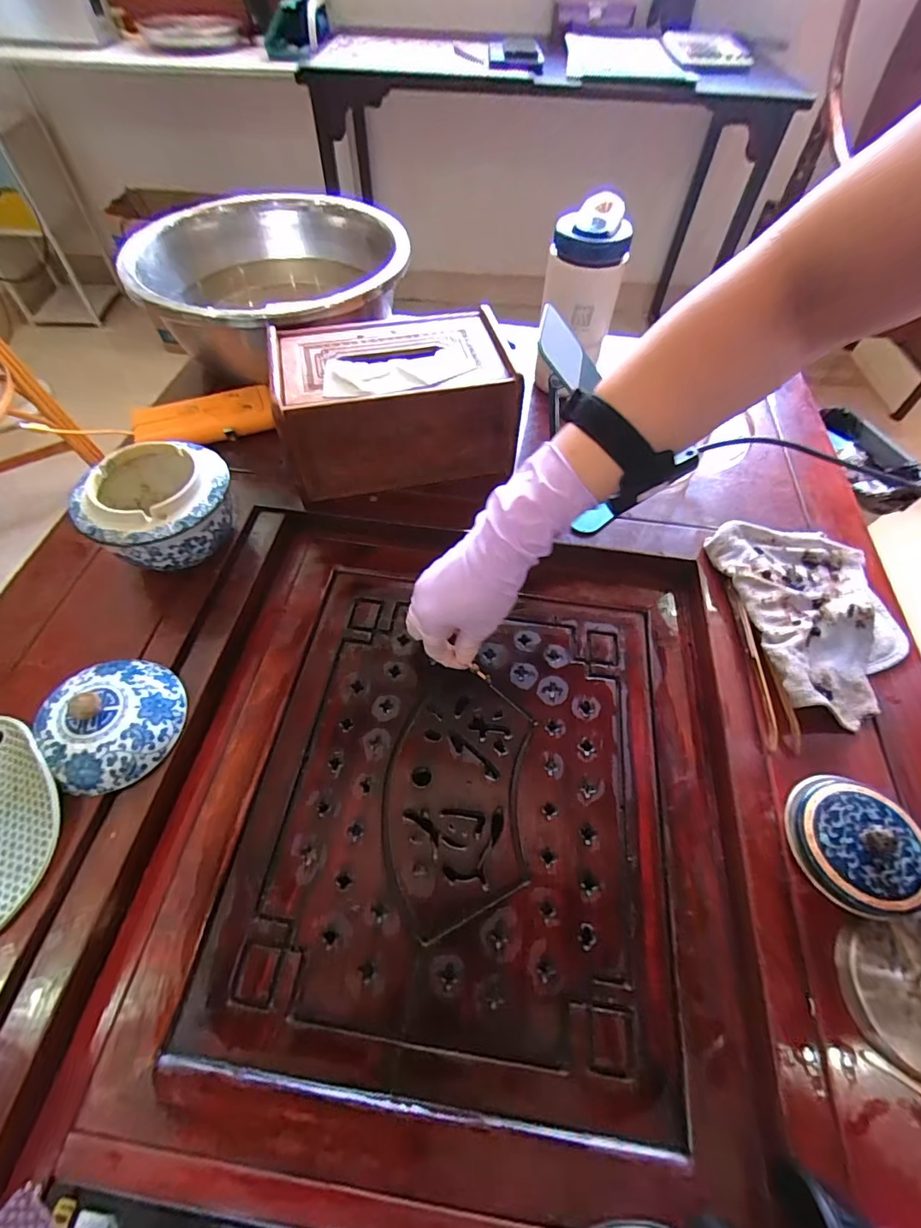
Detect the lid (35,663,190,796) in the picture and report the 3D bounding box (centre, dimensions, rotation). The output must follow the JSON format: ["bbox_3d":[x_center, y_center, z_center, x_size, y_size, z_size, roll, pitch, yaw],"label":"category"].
[{"bbox_3d":[-0.249,0.070,0.347,0.087,0.035,0.091,1,57,-1],"label":"lid"}]

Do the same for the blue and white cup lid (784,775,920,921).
[{"bbox_3d":[0.244,0.139,0.302,0.071,0.019,0.076,2,58,-3],"label":"blue and white cup lid"}]

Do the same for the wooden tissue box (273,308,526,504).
[{"bbox_3d":[-0.066,-0.213,0.493,0.211,0.102,0.126,-12,58,-10],"label":"wooden tissue box"}]

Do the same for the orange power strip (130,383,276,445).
[{"bbox_3d":[-0.279,-0.215,0.535,0.141,0.021,0.061,-21,62,-16],"label":"orange power strip"}]

